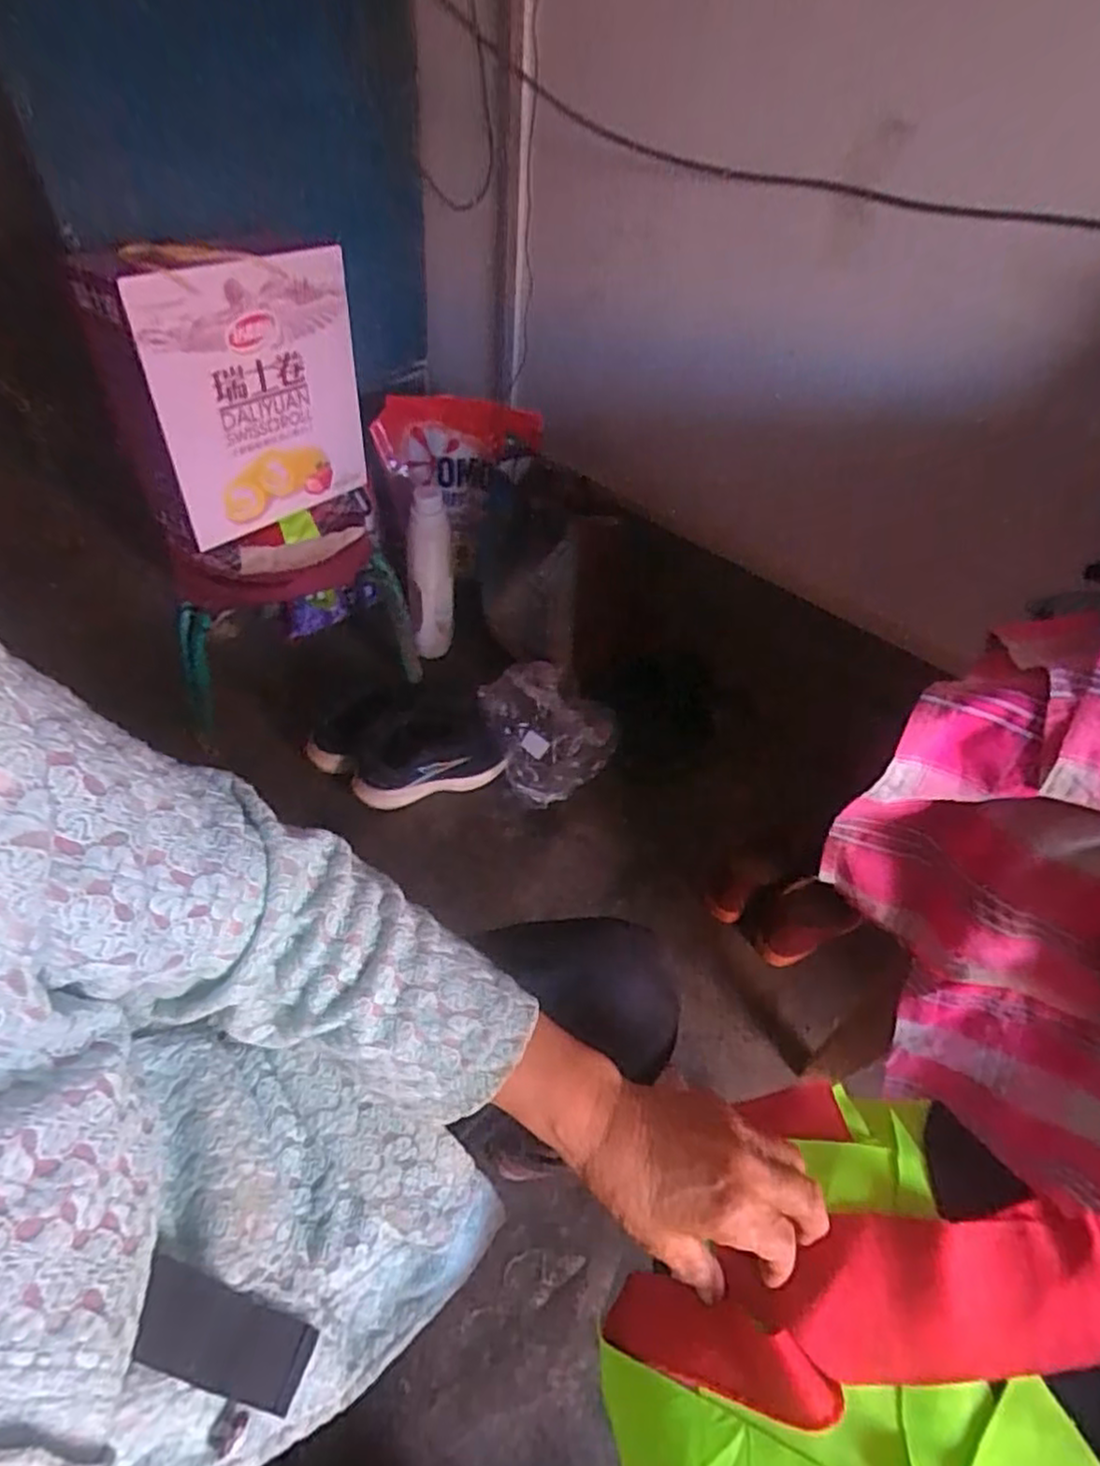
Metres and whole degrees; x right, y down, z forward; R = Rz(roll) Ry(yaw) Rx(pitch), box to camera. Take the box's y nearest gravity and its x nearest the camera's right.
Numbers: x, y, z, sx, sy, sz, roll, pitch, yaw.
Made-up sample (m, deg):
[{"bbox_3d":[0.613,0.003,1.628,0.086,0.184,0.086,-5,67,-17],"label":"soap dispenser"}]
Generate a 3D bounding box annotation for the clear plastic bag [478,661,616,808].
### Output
[{"bbox_3d":[-0.002,0.007,1.052,0.192,0.160,0.147,1,49,-7],"label":"clear plastic bag"}]

